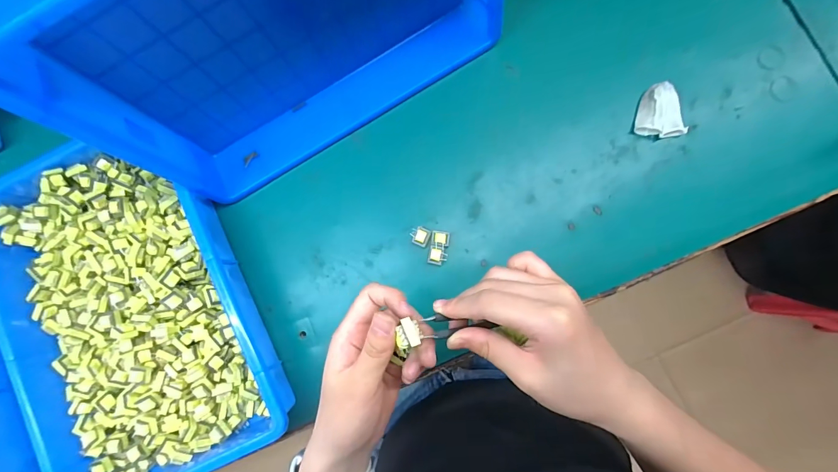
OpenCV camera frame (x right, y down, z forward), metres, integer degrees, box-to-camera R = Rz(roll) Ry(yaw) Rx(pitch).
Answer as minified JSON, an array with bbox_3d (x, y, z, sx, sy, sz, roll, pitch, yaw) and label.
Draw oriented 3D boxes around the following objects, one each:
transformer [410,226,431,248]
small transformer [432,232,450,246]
[{"bbox_3d":[0.001,0.000,0.413,0.020,0.012,0.020,21,87,6],"label":"transformer"},{"bbox_3d":[0.024,0.003,0.410,0.019,0.014,0.017,6,86,5],"label":"small transformer"}]

